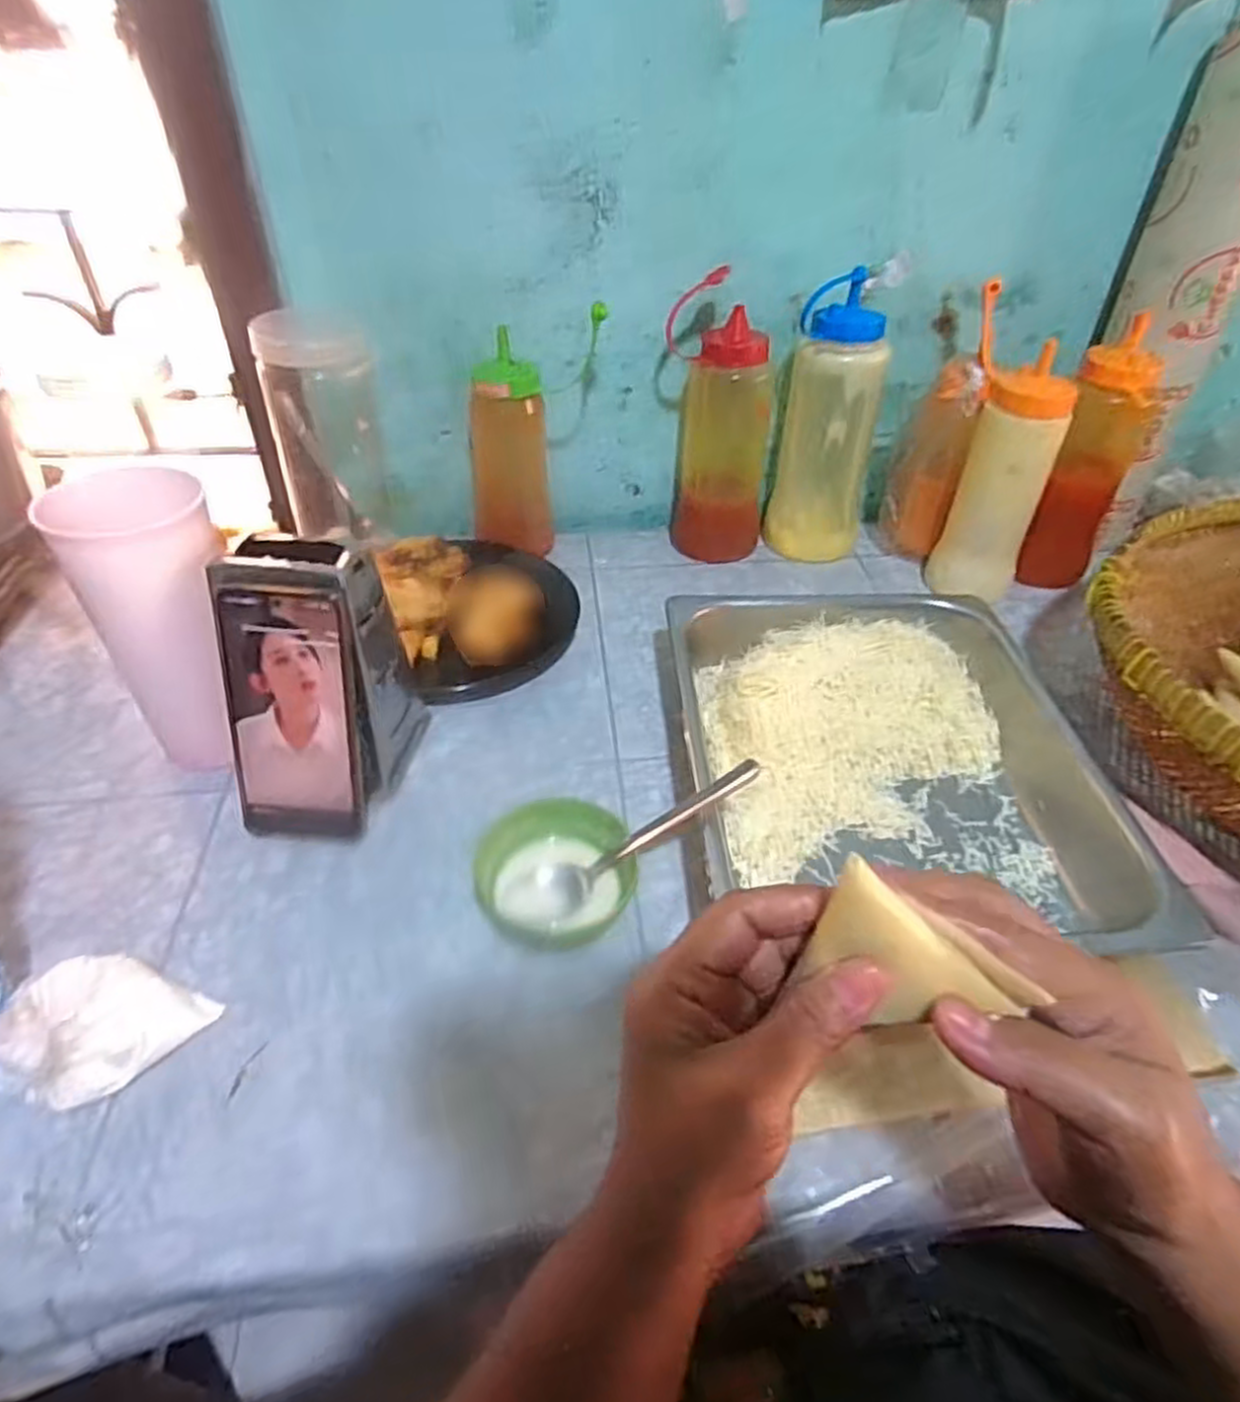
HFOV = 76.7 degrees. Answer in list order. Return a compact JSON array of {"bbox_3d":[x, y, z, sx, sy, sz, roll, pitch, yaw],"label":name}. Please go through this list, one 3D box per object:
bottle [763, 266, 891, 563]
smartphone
[{"bbox_3d":[0.199,-0.253,0.740,0.094,0.228,0.070,15,44,13],"label":"bottle"},{"bbox_3d":[-0.201,0.013,0.481,0.078,0.164,0.013,4,22,1],"label":"smartphone"}]

